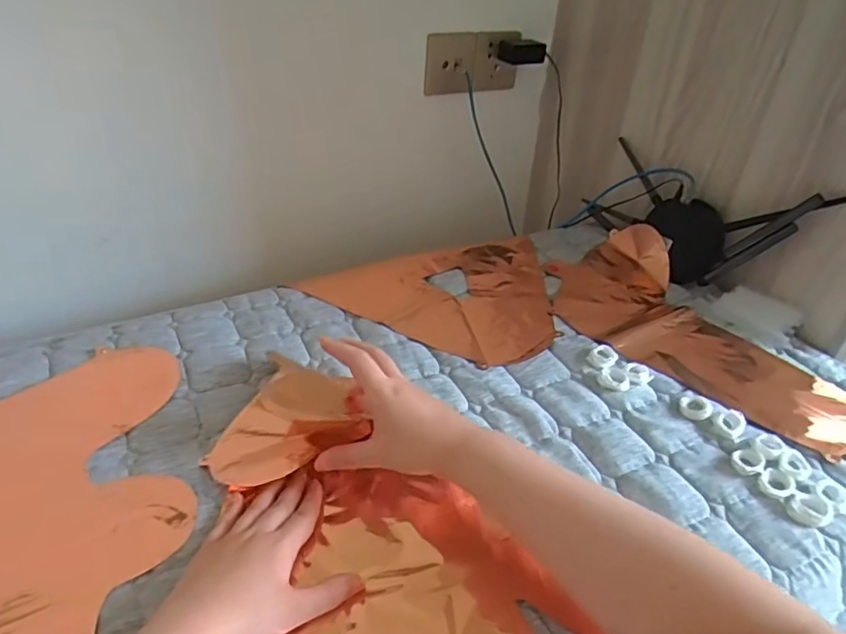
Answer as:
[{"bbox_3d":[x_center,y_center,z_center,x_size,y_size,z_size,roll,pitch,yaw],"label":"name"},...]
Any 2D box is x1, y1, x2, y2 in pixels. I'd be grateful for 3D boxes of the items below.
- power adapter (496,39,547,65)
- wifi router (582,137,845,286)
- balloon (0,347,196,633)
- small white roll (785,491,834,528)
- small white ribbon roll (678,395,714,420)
[{"bbox_3d":[0.158,-0.429,0.924,0.080,0.034,0.022,-1,37,-4],"label":"power adapter"},{"bbox_3d":[0.359,-0.146,0.783,0.076,0.144,0.325,-16,41,-23],"label":"wifi router"},{"bbox_3d":[-0.292,0.171,0.459,0.207,0.008,0.393,-17,41,-24],"label":"balloon"},{"bbox_3d":[0.337,0.168,0.494,0.037,0.009,0.029,-7,38,-12],"label":"small white roll"},{"bbox_3d":[0.284,0.095,0.593,0.031,0.011,0.030,2,37,-1],"label":"small white ribbon roll"}]

